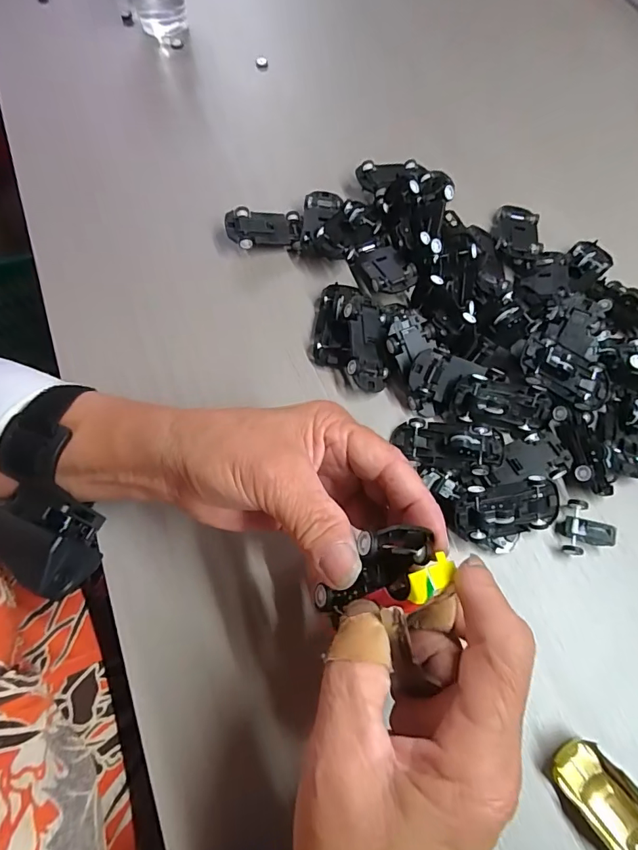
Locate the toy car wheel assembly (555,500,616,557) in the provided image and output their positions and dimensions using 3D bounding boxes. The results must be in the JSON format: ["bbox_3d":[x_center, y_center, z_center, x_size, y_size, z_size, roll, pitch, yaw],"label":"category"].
[{"bbox_3d":[0.156,0.061,0.265,0.026,0.015,0.031,7,71,4],"label":"toy car wheel assembly"}]

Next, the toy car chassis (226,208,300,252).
[{"bbox_3d":[-0.041,-0.146,0.336,0.052,0.021,0.033,-9,70,-1],"label":"toy car chassis"}]

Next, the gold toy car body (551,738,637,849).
[{"bbox_3d":[0.141,0.186,0.215,0.032,0.020,0.062,-36,73,-11],"label":"gold toy car body"}]

